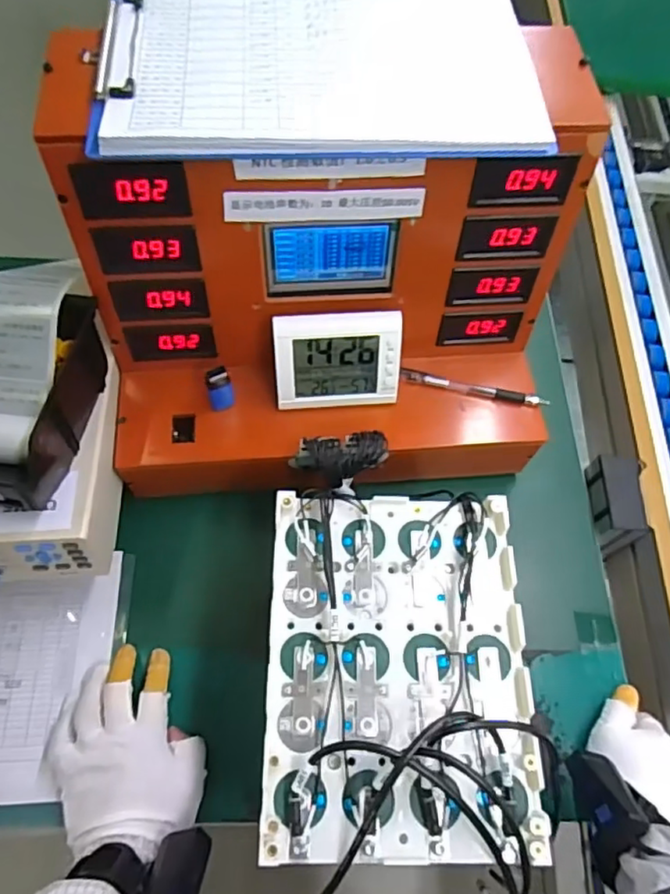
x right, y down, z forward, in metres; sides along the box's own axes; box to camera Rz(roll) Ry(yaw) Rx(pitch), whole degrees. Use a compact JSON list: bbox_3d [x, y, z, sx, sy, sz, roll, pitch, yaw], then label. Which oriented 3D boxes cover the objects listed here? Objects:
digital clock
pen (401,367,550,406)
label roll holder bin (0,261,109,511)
[{"bbox_3d":[0.002,-0.078,0.549,0.110,0.092,0.024,-2,36,-5],"label":"digital clock"},{"bbox_3d":[0.133,-0.058,0.588,0.140,0.013,0.014,12,64,2],"label":"pen"},{"bbox_3d":[-0.259,-0.057,0.498,0.105,0.066,0.214,6,64,0],"label":"label roll holder bin"}]

